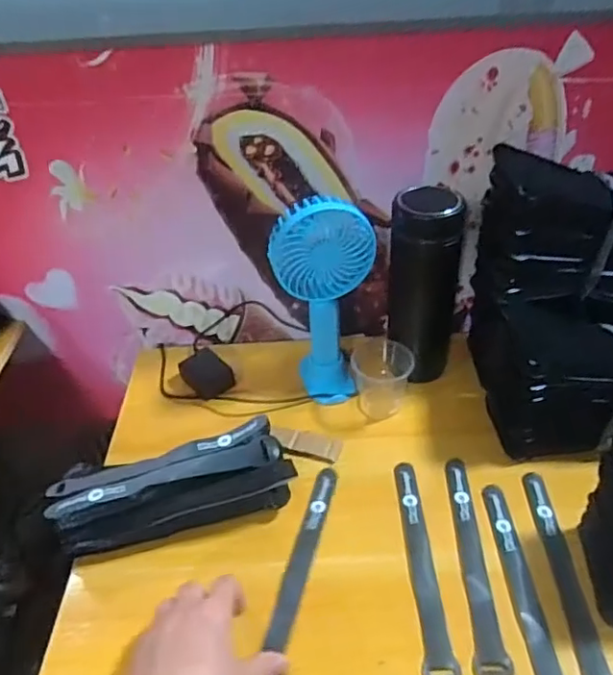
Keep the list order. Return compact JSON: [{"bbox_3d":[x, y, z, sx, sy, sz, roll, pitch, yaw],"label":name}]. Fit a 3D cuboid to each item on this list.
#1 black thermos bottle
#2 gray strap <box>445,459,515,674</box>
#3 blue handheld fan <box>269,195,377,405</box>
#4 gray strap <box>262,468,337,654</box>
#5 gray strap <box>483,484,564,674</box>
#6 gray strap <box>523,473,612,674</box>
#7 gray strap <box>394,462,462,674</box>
[{"bbox_3d":[0.123,-0.049,0.610,0.070,0.198,0.066,4,41,11],"label":"black thermos bottle"},{"bbox_3d":[0.138,0.182,0.479,0.025,0.004,0.193,-1,40,5],"label":"gray strap"},{"bbox_3d":[0.019,-0.030,0.588,0.102,0.205,0.065,-1,40,5],"label":"blue handheld fan"},{"bbox_3d":[-0.004,0.194,0.499,0.021,0.006,0.199,7,41,14],"label":"gray strap"},{"bbox_3d":[0.172,0.203,0.458,0.024,0.006,0.192,-4,40,2],"label":"gray strap"},{"bbox_3d":[0.208,0.191,0.465,0.024,0.005,0.192,-2,40,4],"label":"gray strap"},{"bbox_3d":[0.097,0.186,0.482,0.023,0.004,0.195,-3,40,2],"label":"gray strap"}]

